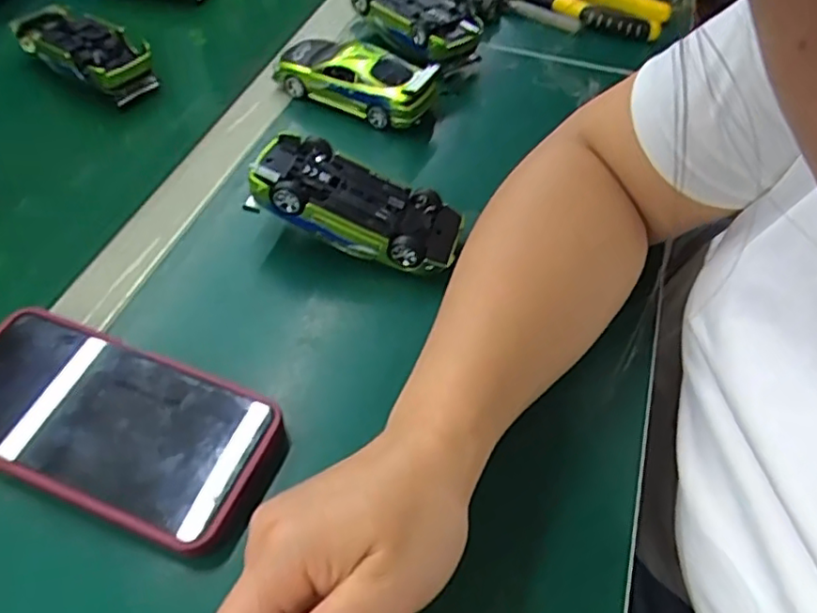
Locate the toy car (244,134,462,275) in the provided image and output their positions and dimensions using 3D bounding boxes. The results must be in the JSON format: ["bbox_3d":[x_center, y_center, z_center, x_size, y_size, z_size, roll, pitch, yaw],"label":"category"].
[{"bbox_3d":[-0.032,-0.060,0.391,0.127,0.035,0.051,23,51,-5],"label":"toy car"}]

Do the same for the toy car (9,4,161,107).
[{"bbox_3d":[-0.262,-0.206,0.511,0.140,0.041,0.050,27,55,20],"label":"toy car"}]

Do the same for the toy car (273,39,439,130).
[{"bbox_3d":[-0.040,-0.181,0.491,0.125,0.039,0.060,16,52,12],"label":"toy car"}]

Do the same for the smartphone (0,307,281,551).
[{"bbox_3d":[-0.148,0.054,0.310,0.162,0.015,0.079,18,52,14],"label":"smartphone"}]

